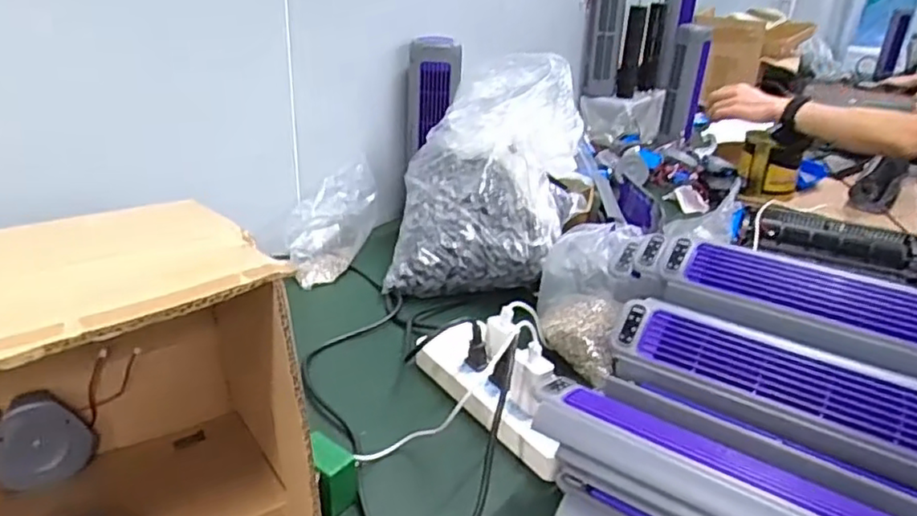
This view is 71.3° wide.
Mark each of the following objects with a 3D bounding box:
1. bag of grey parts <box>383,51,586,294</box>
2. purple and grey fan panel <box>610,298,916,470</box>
[{"bbox_3d":[0.041,-0.120,0.892,0.247,0.269,0.205,4,26,2],"label":"bag of grey parts"},{"bbox_3d":[0.277,0.110,0.526,0.296,0.045,0.082,19,71,30],"label":"purple and grey fan panel"}]

